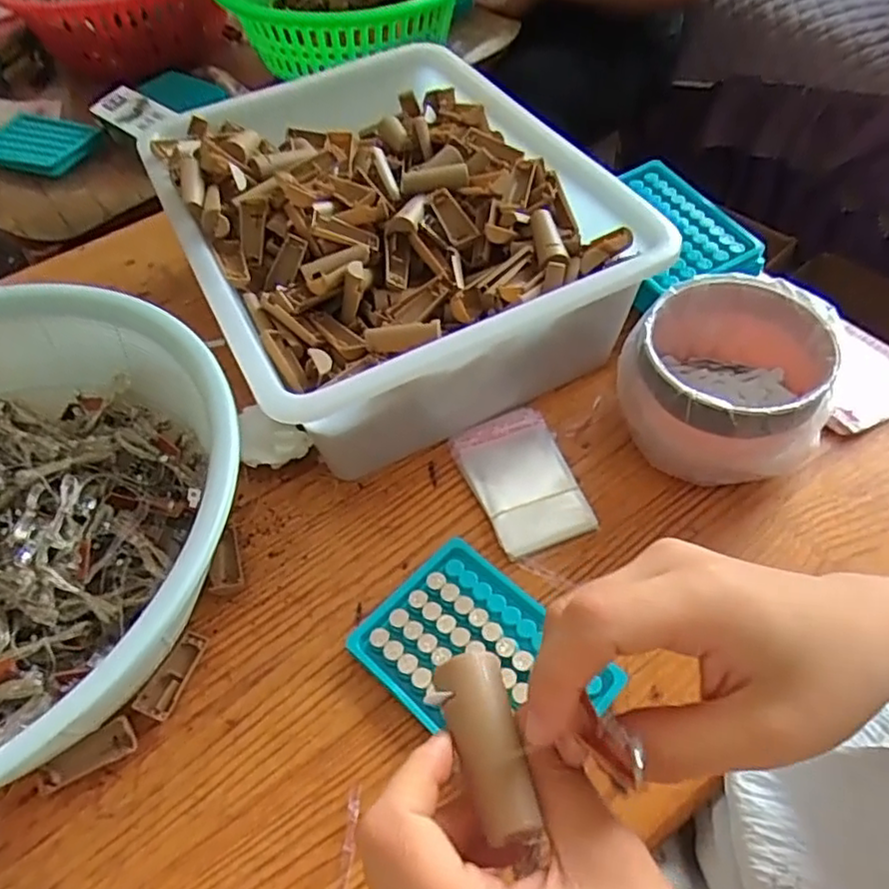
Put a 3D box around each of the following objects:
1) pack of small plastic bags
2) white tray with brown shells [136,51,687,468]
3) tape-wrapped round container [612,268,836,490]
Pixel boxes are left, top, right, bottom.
[{"bbox_3d":[0.053,0.023,0.458,0.069,0.010,0.109,-18,54,-8],"label":"pack of small plastic bags"},{"bbox_3d":[-0.046,-0.160,0.527,0.285,0.128,0.361,-24,55,-12],"label":"white tray with brown shells"},{"bbox_3d":[0.184,-0.041,0.446,0.120,0.090,0.115,-2,53,3],"label":"tape-wrapped round container"}]

